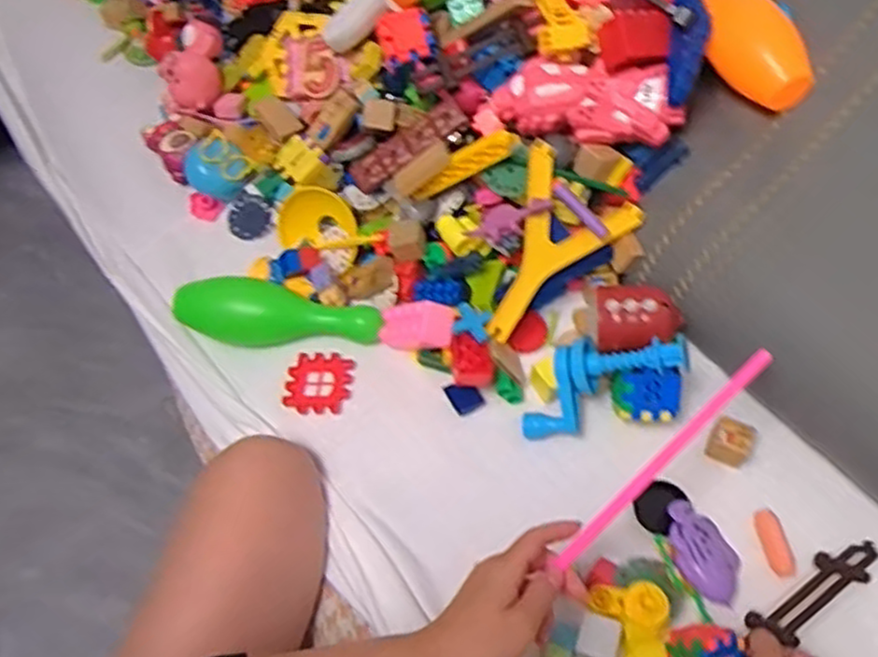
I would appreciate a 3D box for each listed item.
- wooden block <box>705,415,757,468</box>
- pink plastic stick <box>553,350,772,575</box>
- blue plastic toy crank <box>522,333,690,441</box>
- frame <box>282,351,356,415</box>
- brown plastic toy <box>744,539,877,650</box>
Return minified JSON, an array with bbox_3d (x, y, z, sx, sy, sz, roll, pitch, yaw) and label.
[{"bbox_3d":[0.257,0.100,0.650,0.037,0.027,0.033,27,65,18],"label":"wooden block"},{"bbox_3d":[0.167,0.094,0.549,0.228,0.012,0.012,-40,65,-16],"label":"pink plastic stick"},{"bbox_3d":[0.137,0.041,0.649,0.157,0.047,0.062,-33,60,15],"label":"blue plastic toy crank"},{"bbox_3d":[-0.114,0.052,0.710,0.062,0.005,0.060,2,60,5],"label":"frame"},{"bbox_3d":[0.290,0.199,0.570,0.115,0.043,0.009,-30,100,-18],"label":"brown plastic toy"}]

